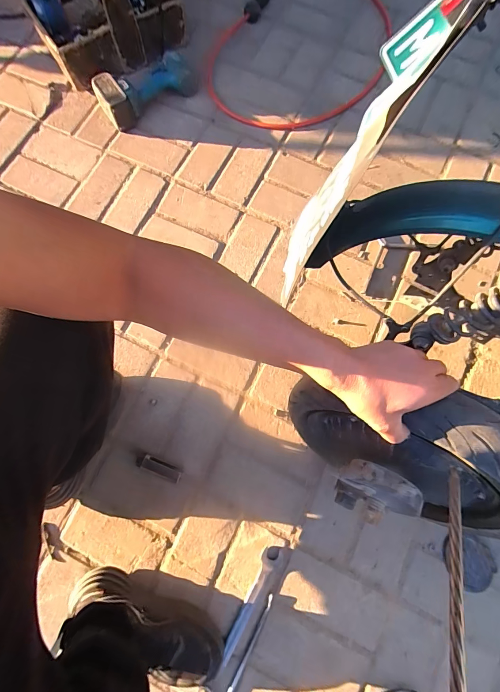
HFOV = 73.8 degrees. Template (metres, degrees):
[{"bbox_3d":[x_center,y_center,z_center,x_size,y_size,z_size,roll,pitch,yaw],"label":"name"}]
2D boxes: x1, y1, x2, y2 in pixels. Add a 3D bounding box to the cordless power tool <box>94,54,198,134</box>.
[{"bbox_3d":[-0.261,-0.659,0.846,0.248,0.078,0.122,-30,77,-6],"label":"cordless power tool"}]

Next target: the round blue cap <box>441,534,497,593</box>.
[{"bbox_3d":[0.392,0.390,0.595,0.081,0.012,0.084,-9,75,-1],"label":"round blue cap"}]

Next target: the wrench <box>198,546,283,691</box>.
[{"bbox_3d":[-0.018,0.481,0.578,0.032,0.009,0.267,29,78,8],"label":"wrench"}]

